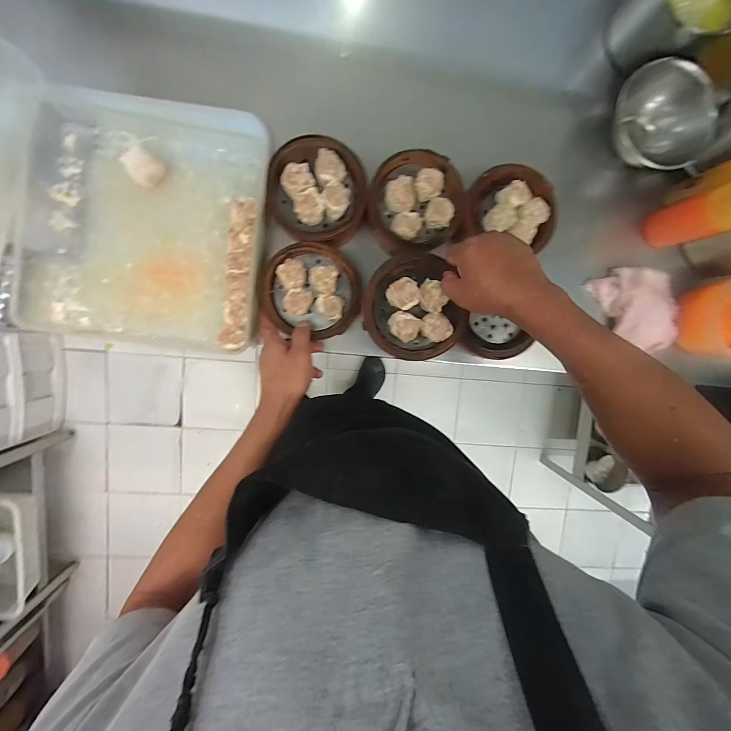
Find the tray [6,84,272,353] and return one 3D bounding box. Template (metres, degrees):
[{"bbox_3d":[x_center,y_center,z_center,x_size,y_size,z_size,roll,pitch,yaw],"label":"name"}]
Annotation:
[{"bbox_3d":[-0.305,-0.205,0.451,0.311,0.057,0.342,6,96,-5],"label":"tray"}]

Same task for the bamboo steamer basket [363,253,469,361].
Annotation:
[{"bbox_3d":[0.063,-0.077,0.437,0.126,0.037,0.140,-20,98,-2],"label":"bamboo steamer basket"}]

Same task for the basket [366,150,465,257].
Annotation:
[{"bbox_3d":[0.077,-0.243,0.475,0.140,0.060,0.140,-1,97,-4],"label":"basket"}]

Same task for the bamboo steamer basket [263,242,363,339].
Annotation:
[{"bbox_3d":[-0.078,-0.111,0.483,0.140,0.045,0.131,-1,97,-4],"label":"bamboo steamer basket"}]

